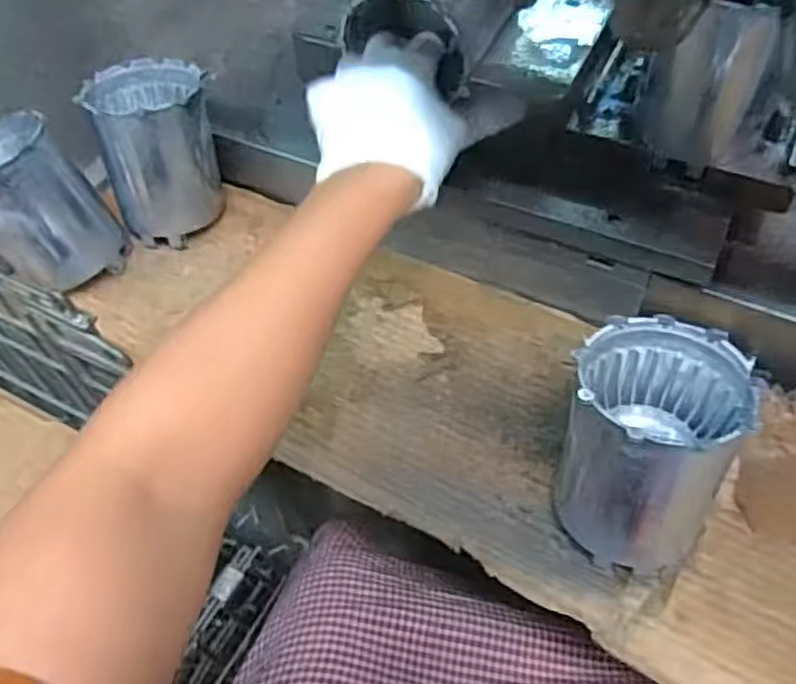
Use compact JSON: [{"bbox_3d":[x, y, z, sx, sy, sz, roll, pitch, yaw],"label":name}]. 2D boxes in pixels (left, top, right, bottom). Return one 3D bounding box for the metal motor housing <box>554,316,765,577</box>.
[{"bbox_3d":[0.145,0.059,0.438,0.101,0.116,0.119,29,63,21],"label":"metal motor housing"}]

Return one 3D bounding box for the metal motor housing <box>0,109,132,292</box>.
[{"bbox_3d":[-0.285,-0.100,0.593,0.094,0.138,0.092,-27,42,-5],"label":"metal motor housing"}]

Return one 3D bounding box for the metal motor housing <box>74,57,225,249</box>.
[{"bbox_3d":[-0.196,-0.154,0.626,0.090,0.136,0.091,-1,45,1],"label":"metal motor housing"}]

